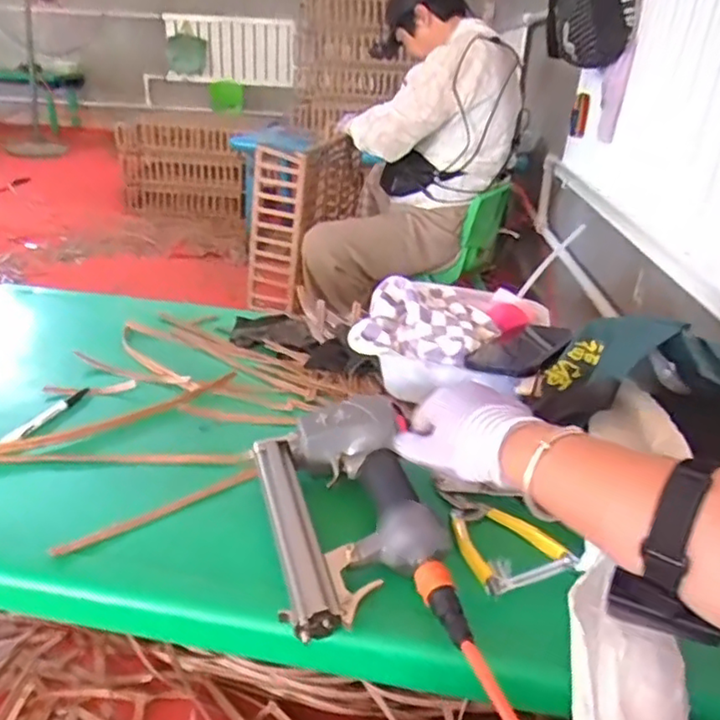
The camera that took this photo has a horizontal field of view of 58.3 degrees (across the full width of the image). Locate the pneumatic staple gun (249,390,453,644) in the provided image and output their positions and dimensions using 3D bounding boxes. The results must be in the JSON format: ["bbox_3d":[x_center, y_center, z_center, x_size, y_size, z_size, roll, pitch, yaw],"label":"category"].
[{"bbox_3d":[-0.011,0.120,0.563,0.138,0.056,0.230,-3,30,-14],"label":"pneumatic staple gun"}]

